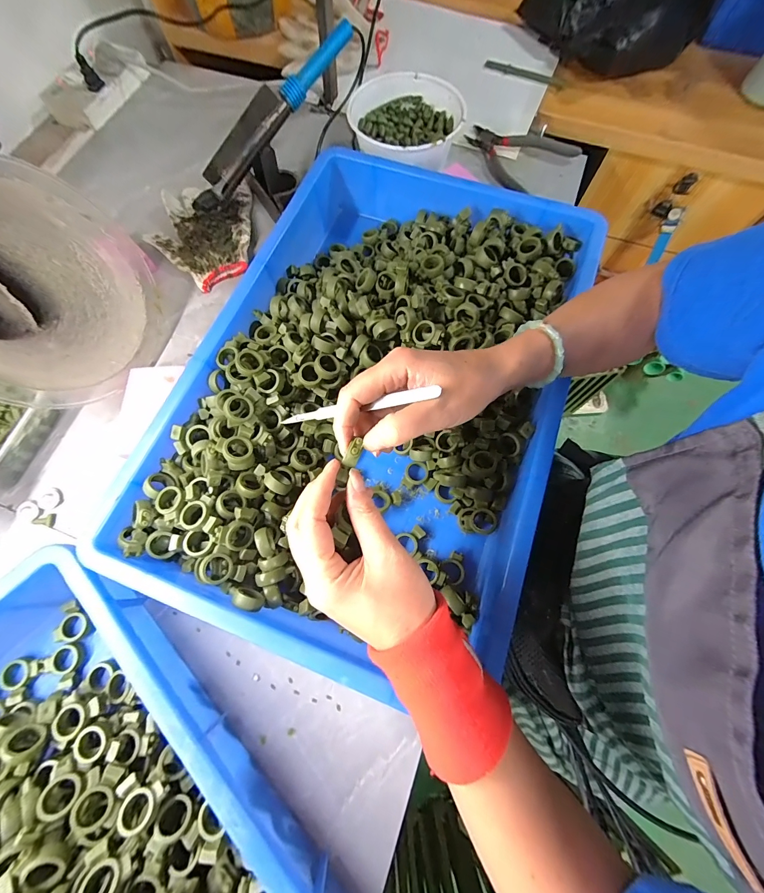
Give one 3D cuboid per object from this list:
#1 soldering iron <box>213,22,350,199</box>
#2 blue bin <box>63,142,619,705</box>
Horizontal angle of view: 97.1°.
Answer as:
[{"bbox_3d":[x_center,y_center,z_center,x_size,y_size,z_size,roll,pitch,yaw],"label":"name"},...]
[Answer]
[{"bbox_3d":[-0.136,-0.426,0.428,0.246,0.023,0.040,-40,75,13],"label":"soldering iron"},{"bbox_3d":[0.000,-0.077,0.387,0.409,0.083,0.559,20,73,6],"label":"blue bin"}]

